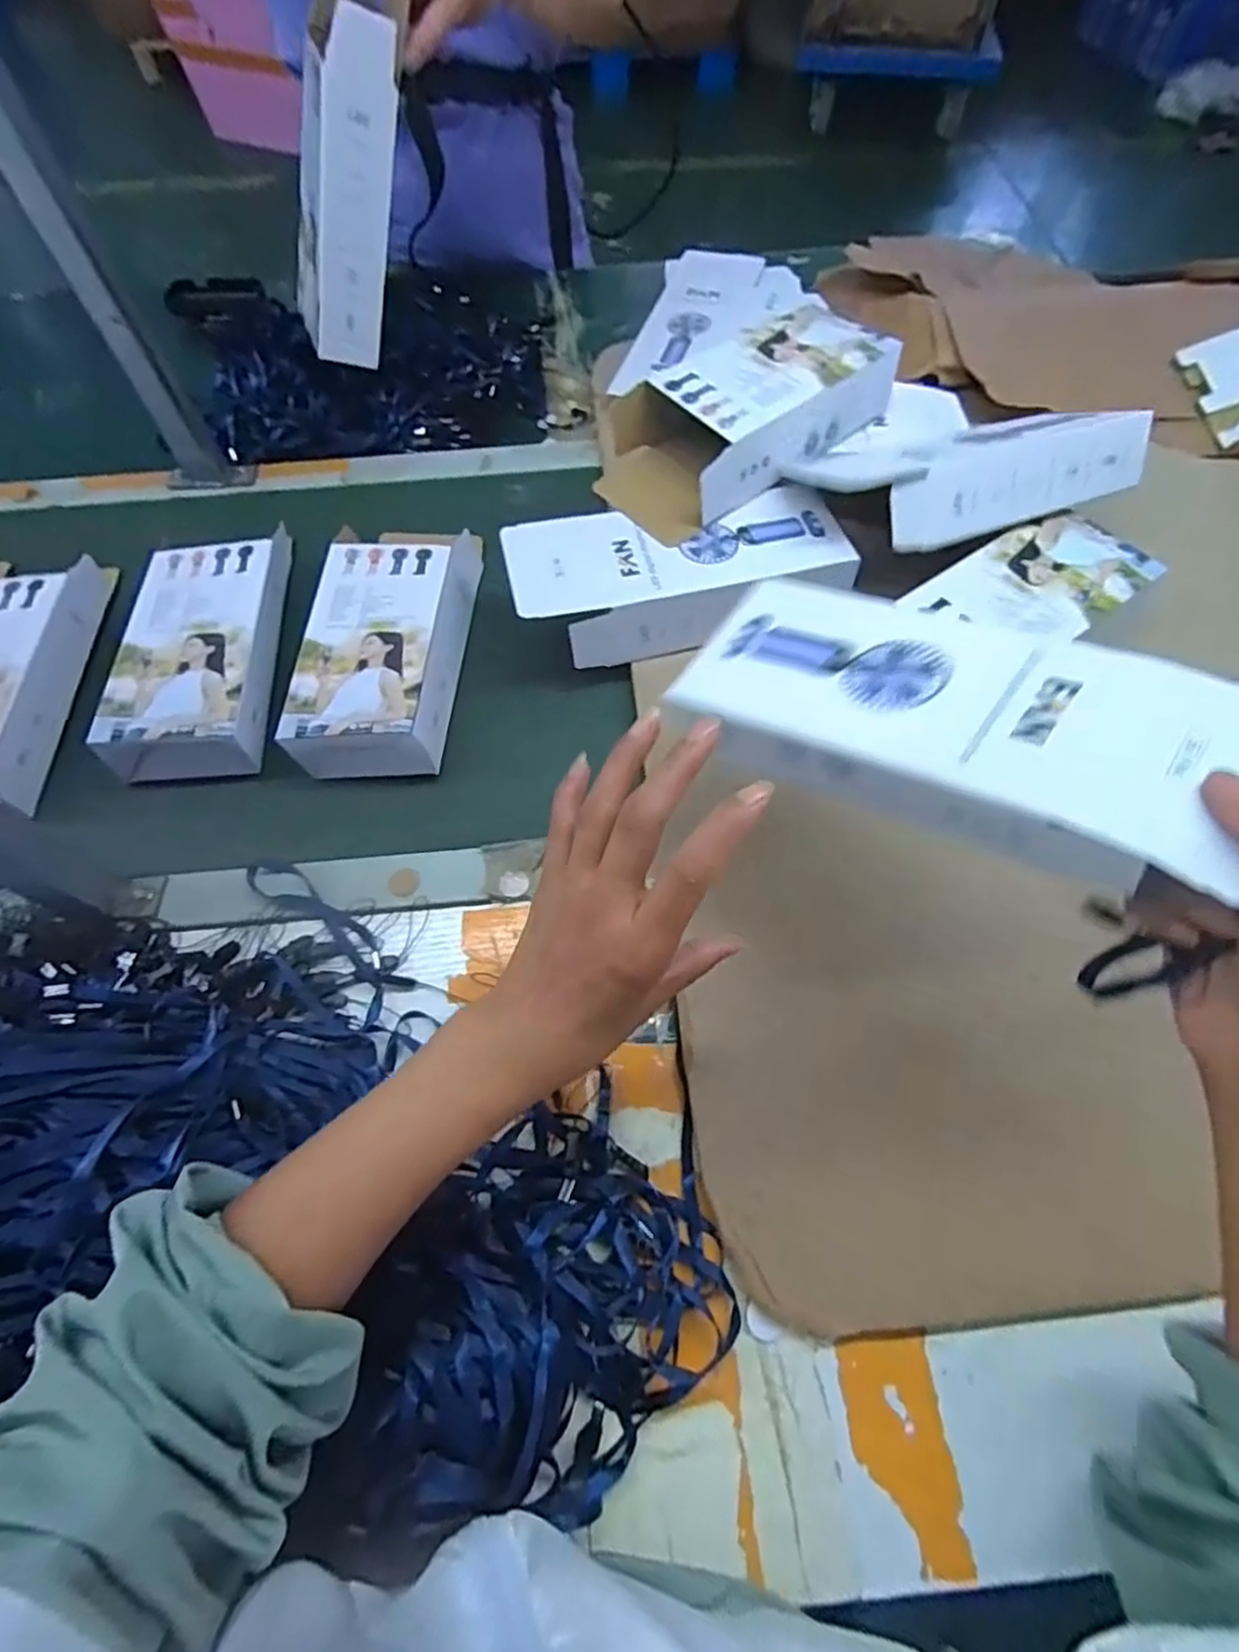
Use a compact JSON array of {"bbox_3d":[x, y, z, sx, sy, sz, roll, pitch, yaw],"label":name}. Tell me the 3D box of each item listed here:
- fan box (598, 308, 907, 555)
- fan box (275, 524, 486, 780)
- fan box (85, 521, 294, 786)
[{"bbox_3d":[0.101,-0.335,0.550,0.243,0.049,0.111,-39,71,-15],"label":"fan box"},{"bbox_3d":[-0.181,-0.147,0.530,0.109,0.053,0.220,3,67,2],"label":"fan box"},{"bbox_3d":[-0.326,-0.143,0.536,0.098,0.051,0.215,-4,66,-1],"label":"fan box"}]

